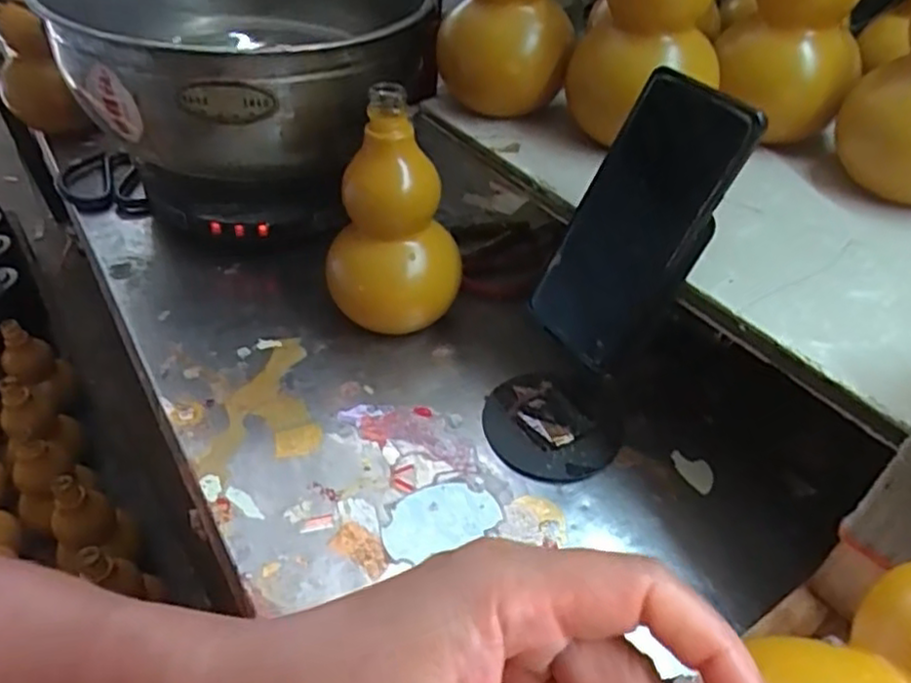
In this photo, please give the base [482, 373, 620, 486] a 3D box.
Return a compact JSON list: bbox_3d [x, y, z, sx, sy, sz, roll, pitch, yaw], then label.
[{"bbox_3d":[0.066,0.053,0.476,0.089,0.013,0.093,2,41,-2],"label":"base"}]

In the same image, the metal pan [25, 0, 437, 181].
[{"bbox_3d":[-0.187,-0.270,0.646,0.308,0.132,0.360,-8,43,-8],"label":"metal pan"}]

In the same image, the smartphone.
[{"bbox_3d":[0.104,-0.068,0.414,0.012,0.165,0.078,-3,40,-45],"label":"smartphone"}]

